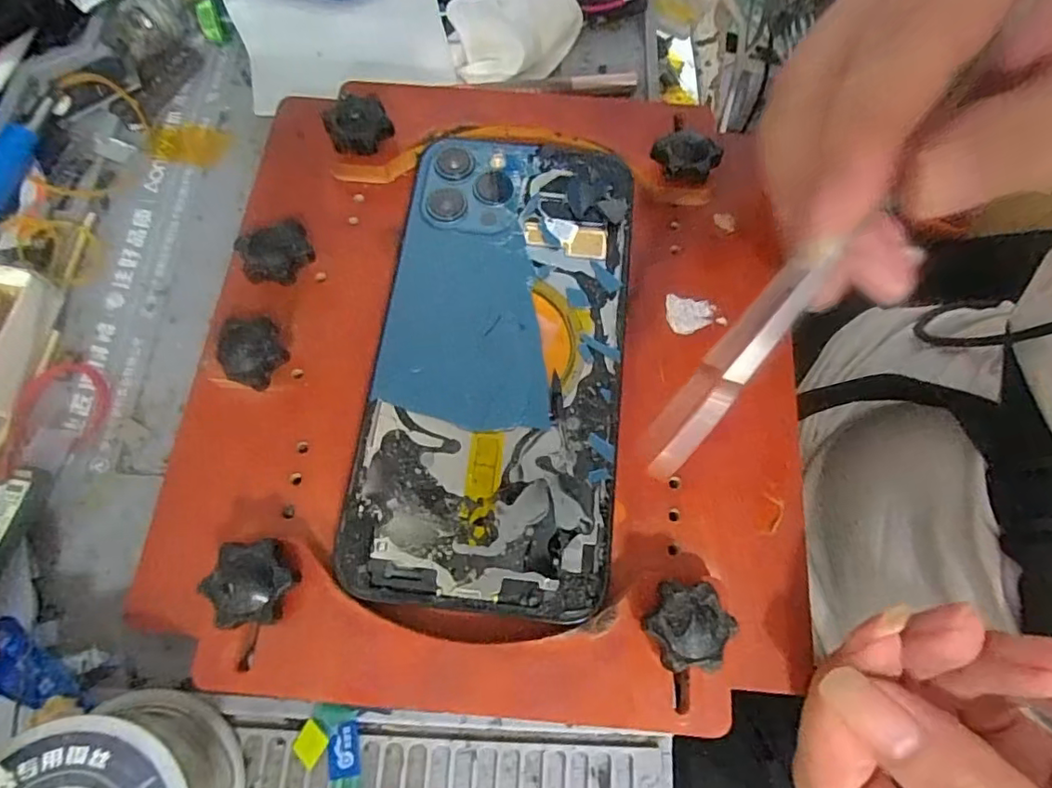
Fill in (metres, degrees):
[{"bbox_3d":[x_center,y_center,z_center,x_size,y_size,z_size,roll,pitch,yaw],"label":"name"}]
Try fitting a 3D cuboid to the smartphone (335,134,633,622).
[{"bbox_3d":[-0.008,-0.016,0.182,0.076,0.008,0.160,7,73,0],"label":"smartphone"}]

